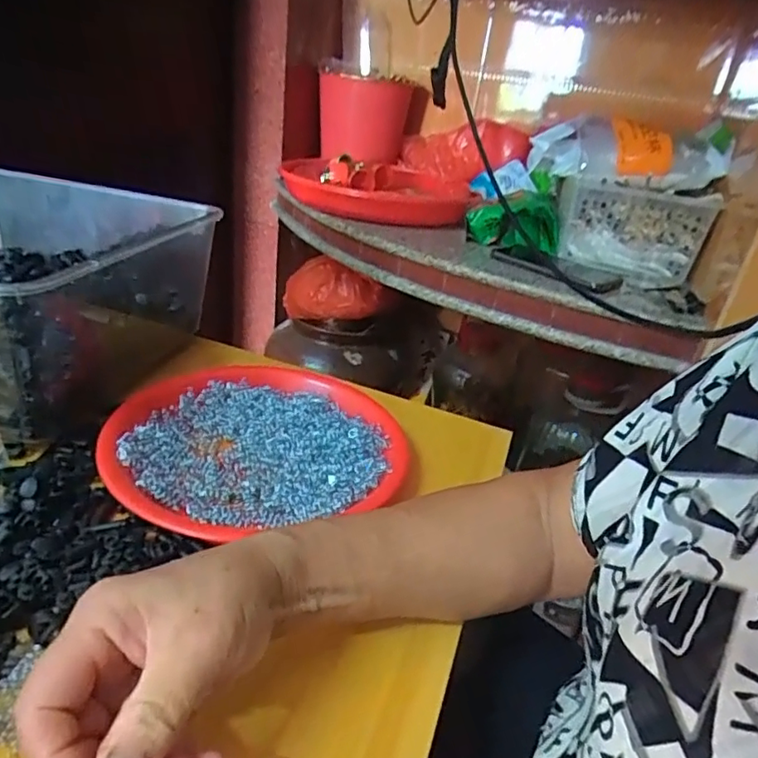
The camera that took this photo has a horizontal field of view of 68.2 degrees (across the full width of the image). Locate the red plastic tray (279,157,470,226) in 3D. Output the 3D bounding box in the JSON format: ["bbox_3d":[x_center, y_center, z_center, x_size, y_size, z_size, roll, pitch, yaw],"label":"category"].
[{"bbox_3d":[0.004,-0.340,0.991,0.331,0.052,0.350,3,28,-10],"label":"red plastic tray"}]

